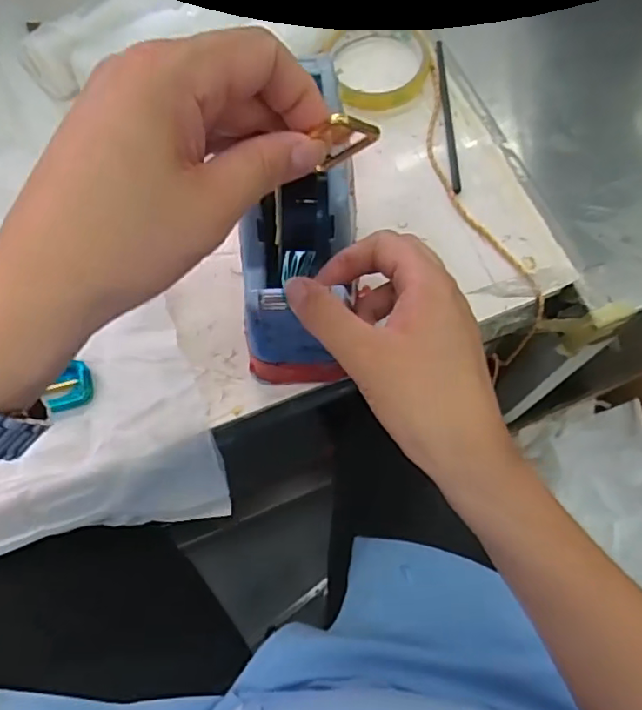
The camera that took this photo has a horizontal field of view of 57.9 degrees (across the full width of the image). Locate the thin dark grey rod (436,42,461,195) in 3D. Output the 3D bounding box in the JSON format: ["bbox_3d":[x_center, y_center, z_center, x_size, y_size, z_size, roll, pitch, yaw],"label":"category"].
[{"bbox_3d":[0.103,-0.197,0.472,0.007,0.005,0.146,-2,69,0],"label":"thin dark grey rod"}]

